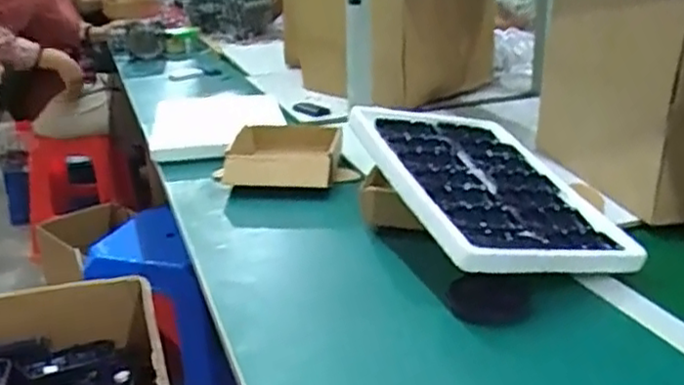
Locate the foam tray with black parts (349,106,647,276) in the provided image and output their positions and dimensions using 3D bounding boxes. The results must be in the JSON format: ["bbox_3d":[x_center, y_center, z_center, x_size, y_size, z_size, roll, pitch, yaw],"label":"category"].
[{"bbox_3d":[0.175,-0.018,0.873,0.246,0.033,0.368,3,30,-22],"label":"foam tray with black parts"}]

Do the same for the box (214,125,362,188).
[{"bbox_3d":[-0.089,-0.059,1.119,0.218,0.062,0.164,-1,22,0],"label":"box"}]

